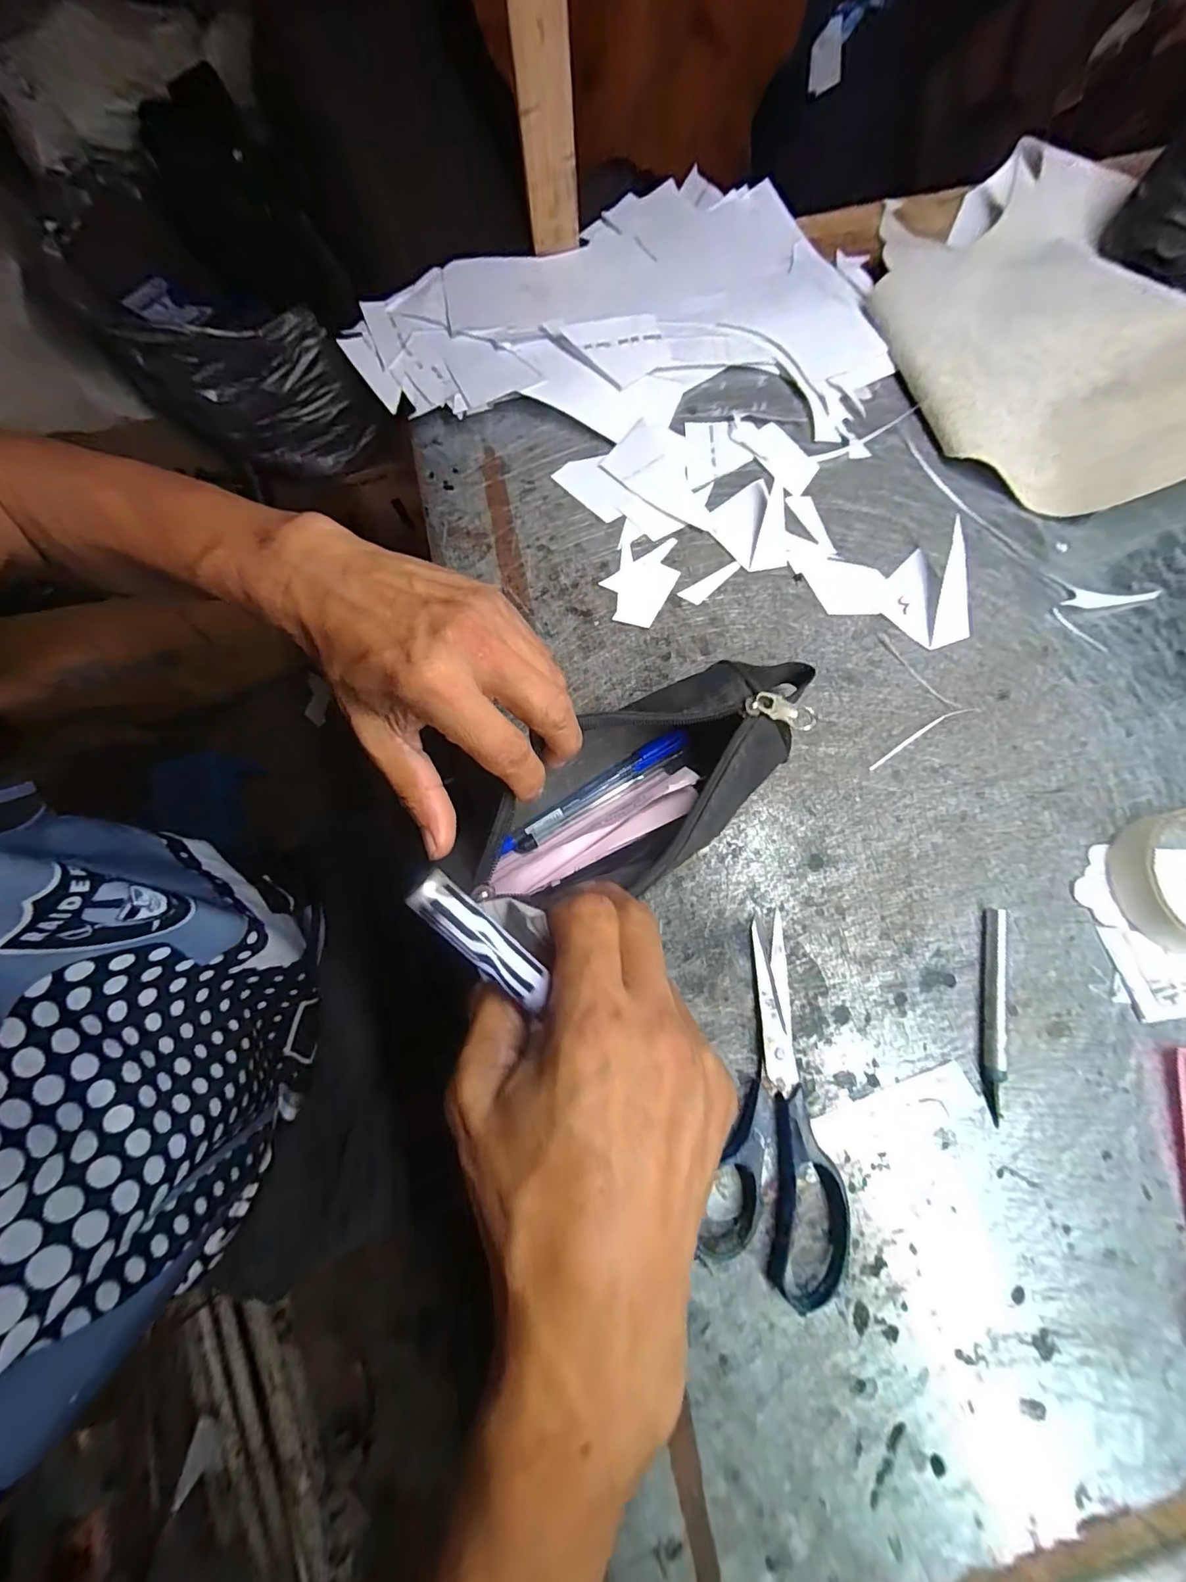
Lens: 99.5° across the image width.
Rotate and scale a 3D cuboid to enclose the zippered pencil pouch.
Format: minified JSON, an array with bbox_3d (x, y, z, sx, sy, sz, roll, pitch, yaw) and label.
[{"bbox_3d":[0.033,-0.004,0.280,0.213,0.071,0.085,-36,81,-8],"label":"zippered pencil pouch"}]

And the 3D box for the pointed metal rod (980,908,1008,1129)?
[{"bbox_3d":[0.228,0.124,0.282,0.013,0.012,0.112,12,78,1],"label":"pointed metal rod"}]

